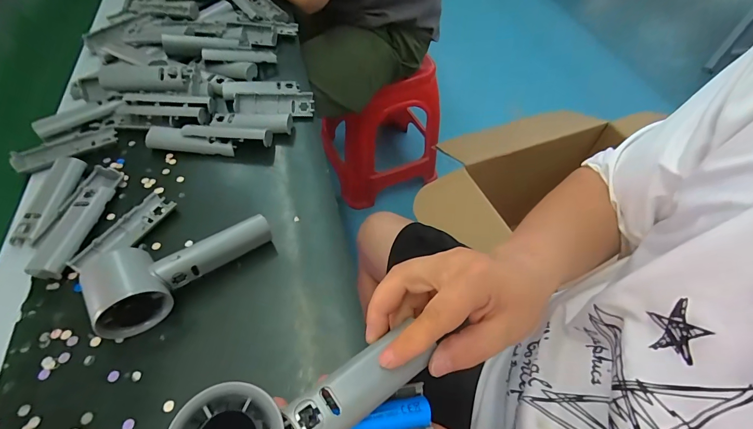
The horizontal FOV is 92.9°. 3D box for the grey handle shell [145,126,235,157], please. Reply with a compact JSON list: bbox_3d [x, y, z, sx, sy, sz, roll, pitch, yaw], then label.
[{"bbox_3d":[-0.230,-0.090,0.440,0.106,0.018,0.026,7,55,2],"label":"grey handle shell"}]

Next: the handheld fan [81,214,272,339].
[{"bbox_3d":[-0.169,0.050,0.327,0.149,0.056,0.061,-20,58,-16],"label":"handheld fan"}]

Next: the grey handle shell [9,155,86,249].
[{"bbox_3d":[-0.348,-0.017,0.380,0.036,0.013,0.107,2,55,-2],"label":"grey handle shell"}]

